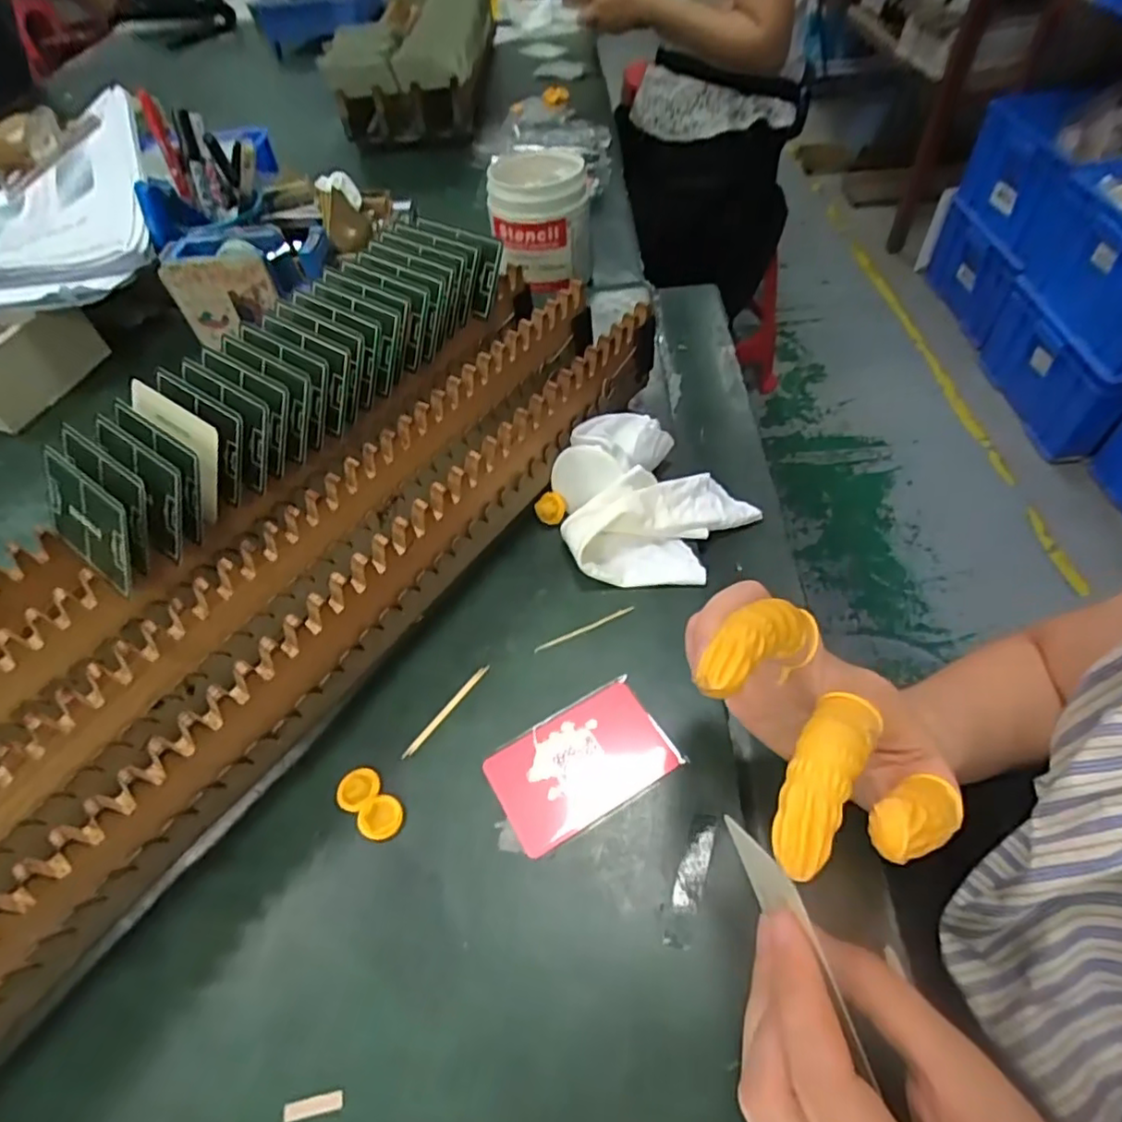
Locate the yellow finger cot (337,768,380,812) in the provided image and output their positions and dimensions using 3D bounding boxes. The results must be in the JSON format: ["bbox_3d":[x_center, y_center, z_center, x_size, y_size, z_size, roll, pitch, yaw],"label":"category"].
[{"bbox_3d":[-0.102,0.113,0.311,0.021,0.004,0.020,-3,52,4],"label":"yellow finger cot"}]

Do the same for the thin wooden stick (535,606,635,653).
[{"bbox_3d":[0.014,0.038,0.359,0.062,0.004,0.004,-22,54,-11],"label":"thin wooden stick"}]

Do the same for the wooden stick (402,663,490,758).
[{"bbox_3d":[-0.061,0.079,0.334,0.005,0.004,0.063,30,61,25],"label":"wooden stick"}]

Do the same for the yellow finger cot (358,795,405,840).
[{"bbox_3d":[-0.087,0.124,0.301,0.021,0.004,0.020,-3,52,4],"label":"yellow finger cot"}]

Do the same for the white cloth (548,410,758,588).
[{"bbox_3d":[0.051,-0.037,0.386,0.117,0.046,0.114,24,59,22],"label":"white cloth"}]

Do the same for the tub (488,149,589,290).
[{"bbox_3d":[-0.019,-0.321,0.584,0.089,0.094,0.083,-6,52,1],"label":"tub"}]

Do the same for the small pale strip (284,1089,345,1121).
[{"bbox_3d":[-0.096,0.209,0.239,0.023,0.004,0.006,-12,52,-3],"label":"small pale strip"}]

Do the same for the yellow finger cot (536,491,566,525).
[{"bbox_3d":[-0.007,-0.034,0.404,0.019,0.014,0.019,-10,52,-2],"label":"yellow finger cot"}]

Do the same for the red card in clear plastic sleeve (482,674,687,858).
[{"bbox_3d":[0.010,0.100,0.311,0.087,0.004,0.057,-27,55,-14],"label":"red card in clear plastic sleeve"}]

